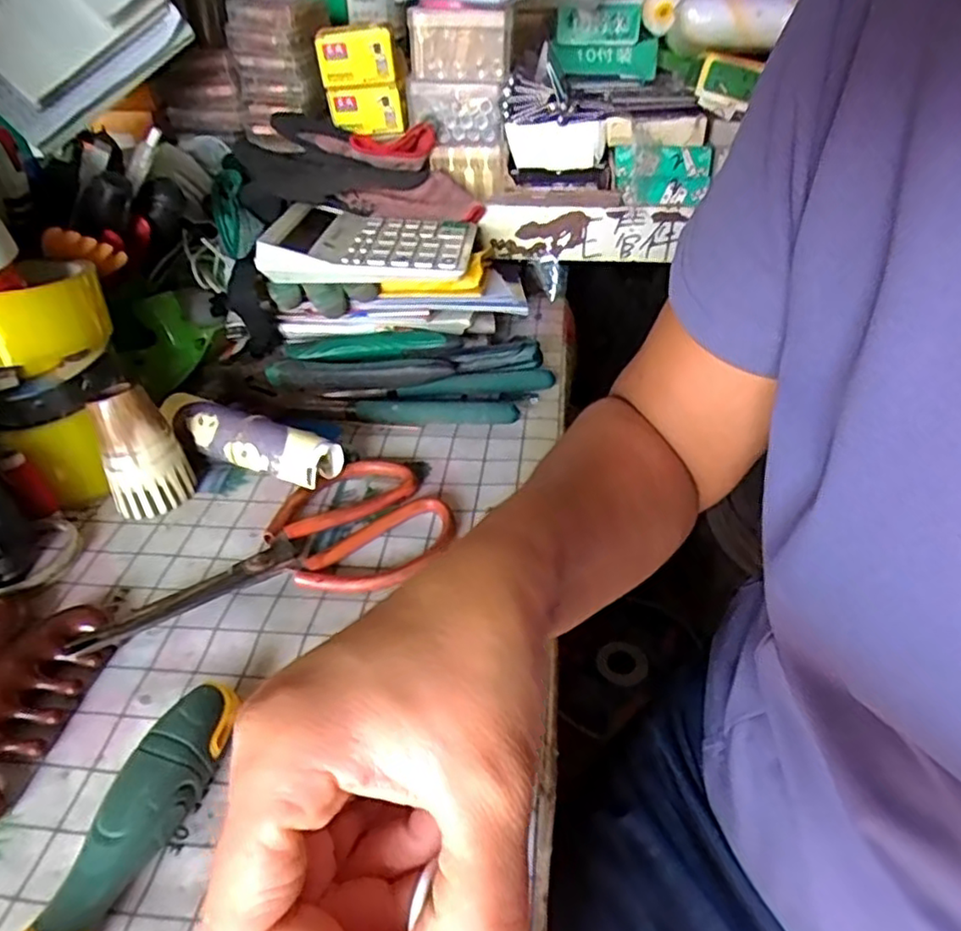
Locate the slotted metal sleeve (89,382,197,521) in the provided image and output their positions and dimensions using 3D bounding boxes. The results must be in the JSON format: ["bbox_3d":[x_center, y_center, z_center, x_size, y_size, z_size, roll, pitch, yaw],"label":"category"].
[{"bbox_3d":[-0.209,-0.008,0.404,0.034,0.080,0.037,3,39,8],"label":"slotted metal sleeve"}]

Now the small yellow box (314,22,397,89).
[{"bbox_3d":[-0.102,-0.337,0.541,0.063,0.042,0.015,-6,39,-3],"label":"small yellow box"}]

